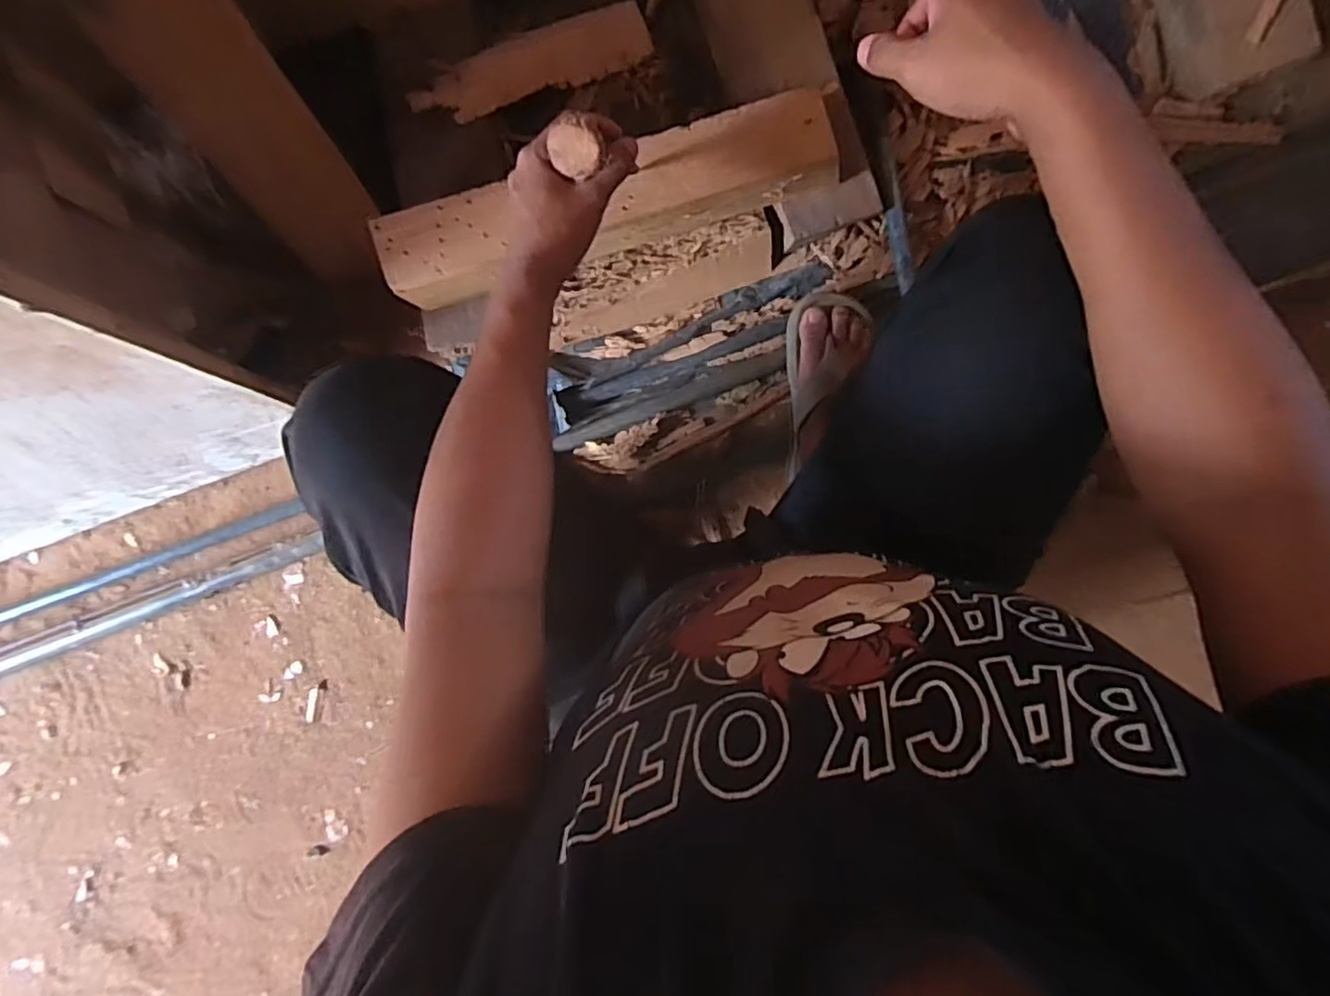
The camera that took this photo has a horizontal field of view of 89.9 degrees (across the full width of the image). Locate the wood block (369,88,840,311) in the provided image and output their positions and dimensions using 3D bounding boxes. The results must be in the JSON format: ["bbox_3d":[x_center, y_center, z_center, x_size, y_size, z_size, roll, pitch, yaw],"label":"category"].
[{"bbox_3d":[-0.059,-0.310,0.709,0.477,0.090,0.090,-17,93,1],"label":"wood block"}]

